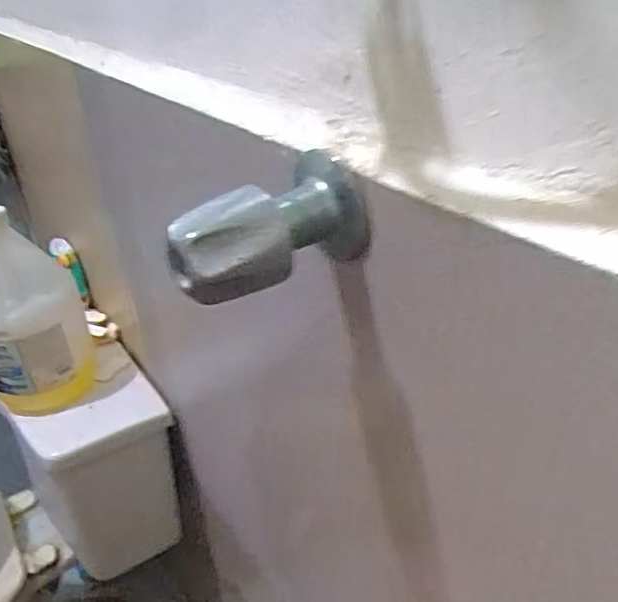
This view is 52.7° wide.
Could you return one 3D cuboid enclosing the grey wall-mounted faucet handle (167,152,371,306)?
[{"bbox_3d":[-0.025,-0.039,0.349,0.107,0.051,0.060,-26,38,-31],"label":"grey wall-mounted faucet handle"}]

